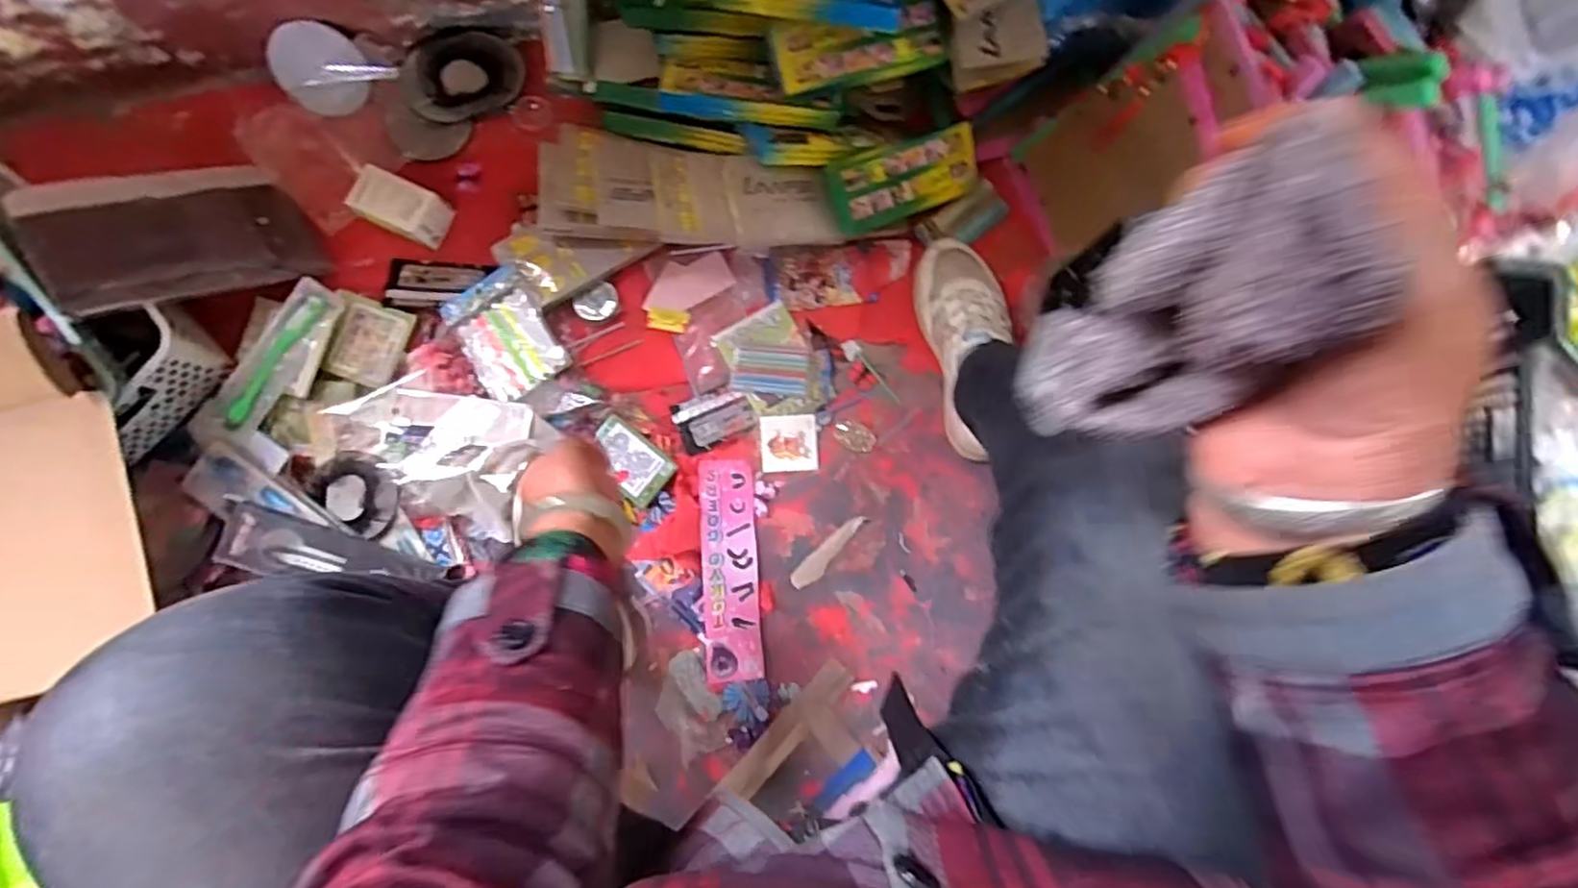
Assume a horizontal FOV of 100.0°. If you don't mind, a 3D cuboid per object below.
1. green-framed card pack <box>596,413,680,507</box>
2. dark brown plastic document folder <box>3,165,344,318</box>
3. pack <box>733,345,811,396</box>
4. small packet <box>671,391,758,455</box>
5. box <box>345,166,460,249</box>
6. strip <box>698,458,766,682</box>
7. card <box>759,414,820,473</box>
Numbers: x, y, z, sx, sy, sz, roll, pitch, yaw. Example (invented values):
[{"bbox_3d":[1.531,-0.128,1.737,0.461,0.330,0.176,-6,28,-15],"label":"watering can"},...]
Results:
[{"bbox_3d":[-0.172,0.019,0.716,0.090,0.010,0.057,42,83,-8],"label":"green-framed card pack"},{"bbox_3d":[-0.625,-0.216,0.680,0.218,0.027,0.157,-24,79,-39],"label":"dark brown plastic document folder"},{"bbox_3d":[-0.019,-0.082,0.737,0.084,0.012,0.050,4,85,-1],"label":"pack"},{"bbox_3d":[-0.083,-0.030,0.733,0.084,0.007,0.055,-24,86,-3],"label":"small packet"},{"bbox_3d":[-0.423,-0.257,0.720,0.086,0.047,0.053,21,85,0],"label":"box"},{"bbox_3d":[-0.062,0.134,0.709,0.062,0.010,0.230,-1,84,-21],"label":"strip"},{"bbox_3d":[0.001,-0.001,0.737,0.062,0.005,0.063,-3,85,-2],"label":"card"}]

